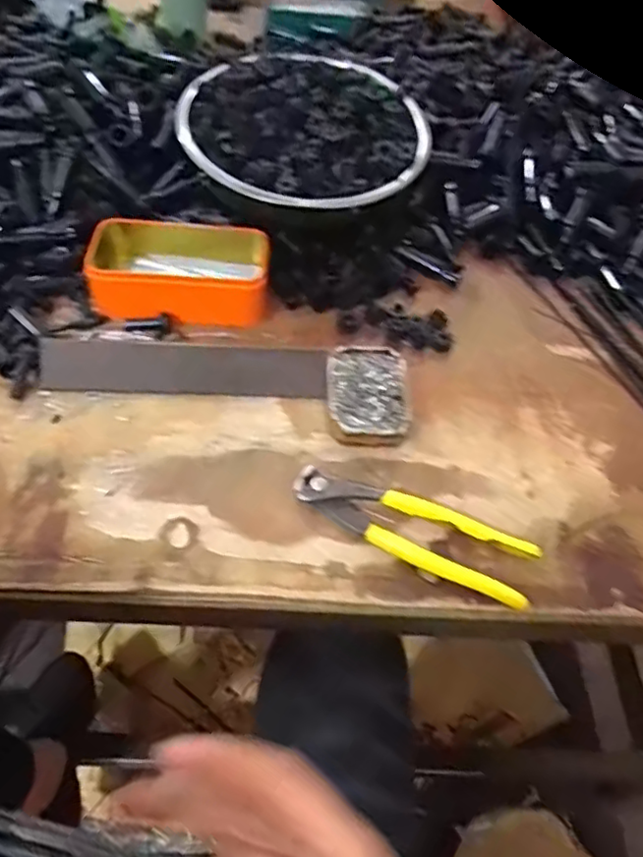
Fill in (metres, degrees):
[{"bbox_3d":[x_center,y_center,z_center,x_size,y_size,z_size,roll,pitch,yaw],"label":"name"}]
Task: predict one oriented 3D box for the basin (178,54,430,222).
[{"bbox_3d":[-0.014,-0.265,0.582,0.200,0.080,0.197,-30,61,-27],"label":"basin"}]

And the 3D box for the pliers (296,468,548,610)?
[{"bbox_3d":[0.062,0.065,0.430,0.166,0.011,0.048,26,53,13],"label":"pliers"}]

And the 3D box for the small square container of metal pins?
[{"bbox_3d":[0.035,-0.027,0.489,0.061,0.022,0.086,3,52,-5],"label":"small square container of metal pins"}]

